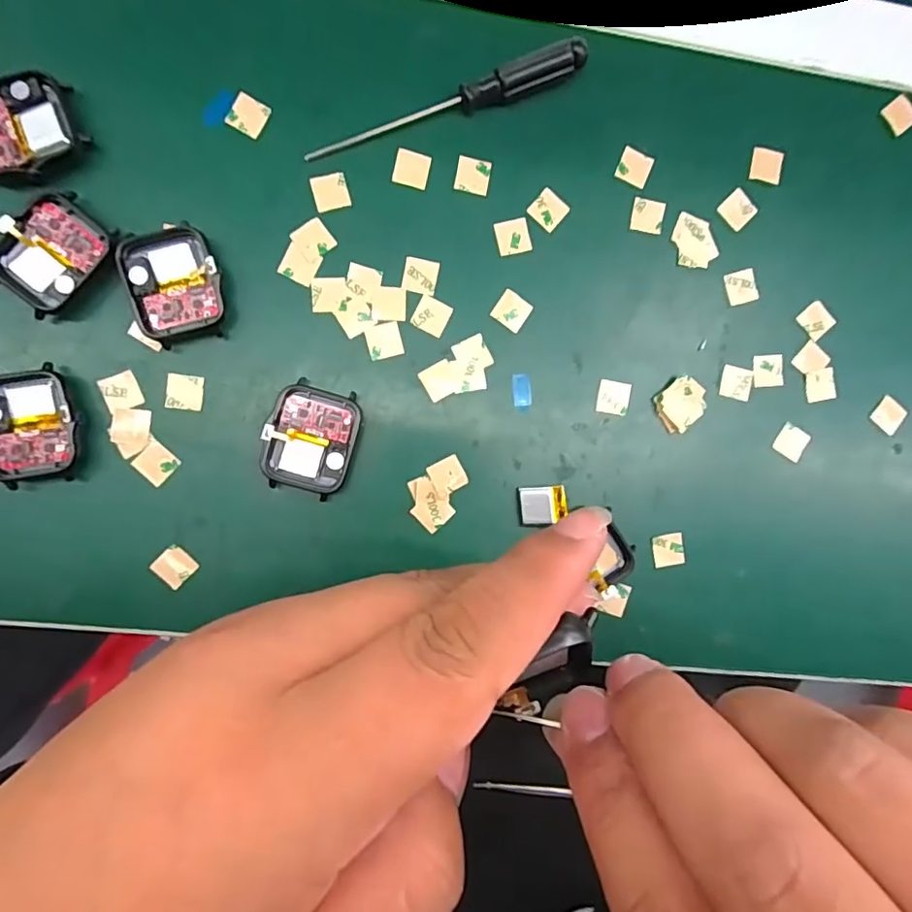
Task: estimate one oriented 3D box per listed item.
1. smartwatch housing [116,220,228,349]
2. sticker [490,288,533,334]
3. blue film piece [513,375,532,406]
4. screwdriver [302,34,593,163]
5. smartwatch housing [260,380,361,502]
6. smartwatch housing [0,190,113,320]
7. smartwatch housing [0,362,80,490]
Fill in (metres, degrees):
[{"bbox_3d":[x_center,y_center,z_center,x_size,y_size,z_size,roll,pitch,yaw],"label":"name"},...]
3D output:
[{"bbox_3d":[-0.120,-0.074,0.232,0.038,0.012,0.048,-16,93,-6],"label":"smartwatch housing"},{"bbox_3d":[0.026,-0.068,0.253,0.016,0.004,0.016,34,87,-6],"label":"sticker"},{"bbox_3d":[0.031,-0.031,0.253,0.009,0.004,0.015,-5,92,-7],"label":"blue film piece"},{"bbox_3d":[-0.003,-0.156,0.241,0.130,0.013,0.013,-23,94,-6],"label":"screwdriver"},{"bbox_3d":[-0.064,-0.007,0.240,0.037,0.011,0.046,16,90,-7],"label":"smartwatch housing"},{"bbox_3d":[-0.168,-0.084,0.225,0.036,0.010,0.046,37,87,-6],"label":"smartwatch housing"},{"bbox_3d":[-0.178,-0.012,0.227,0.038,0.011,0.046,-8,93,-6],"label":"smartwatch housing"}]

